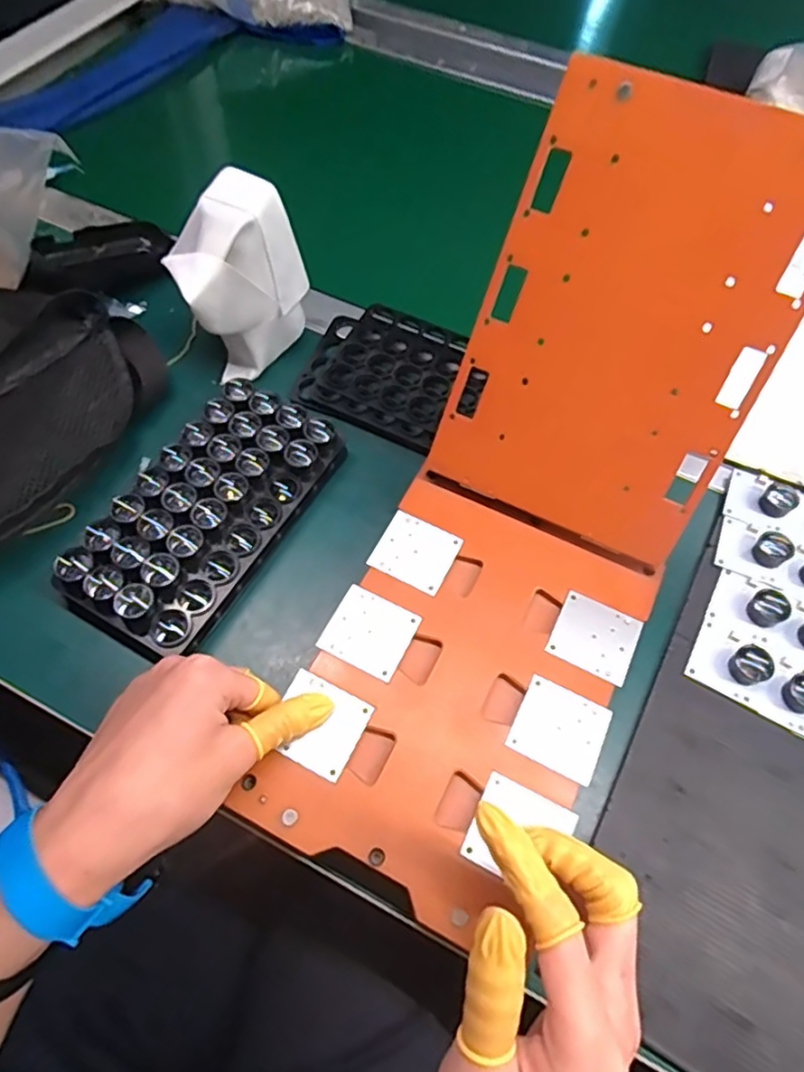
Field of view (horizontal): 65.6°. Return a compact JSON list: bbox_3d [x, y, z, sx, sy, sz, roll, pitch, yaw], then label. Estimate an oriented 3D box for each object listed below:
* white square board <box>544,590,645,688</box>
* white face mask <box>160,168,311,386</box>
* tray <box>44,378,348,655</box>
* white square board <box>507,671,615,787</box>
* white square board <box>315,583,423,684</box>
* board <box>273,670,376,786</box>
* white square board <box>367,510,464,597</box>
[{"bbox_3d":[0.115,0.060,0.370,0.047,0.004,0.043,25,63,11],"label":"white square board"},{"bbox_3d":[-0.123,-0.190,0.470,0.069,0.122,0.101,41,68,18],"label":"white face mask"},{"bbox_3d":[-0.130,-0.018,0.421,0.097,0.031,0.194,30,64,14],"label":"tray"},{"bbox_3d":[0.087,0.106,0.344,0.047,0.004,0.044,26,64,12],"label":"white square board"},{"bbox_3d":[-0.019,0.056,0.367,0.047,0.004,0.044,24,63,11],"label":"white square board"},{"bbox_3d":[-0.046,0.103,0.340,0.047,0.005,0.044,24,63,11],"label":"board"},{"bbox_3d":[0.009,0.010,0.393,0.047,0.005,0.045,24,63,11],"label":"white square board"}]

